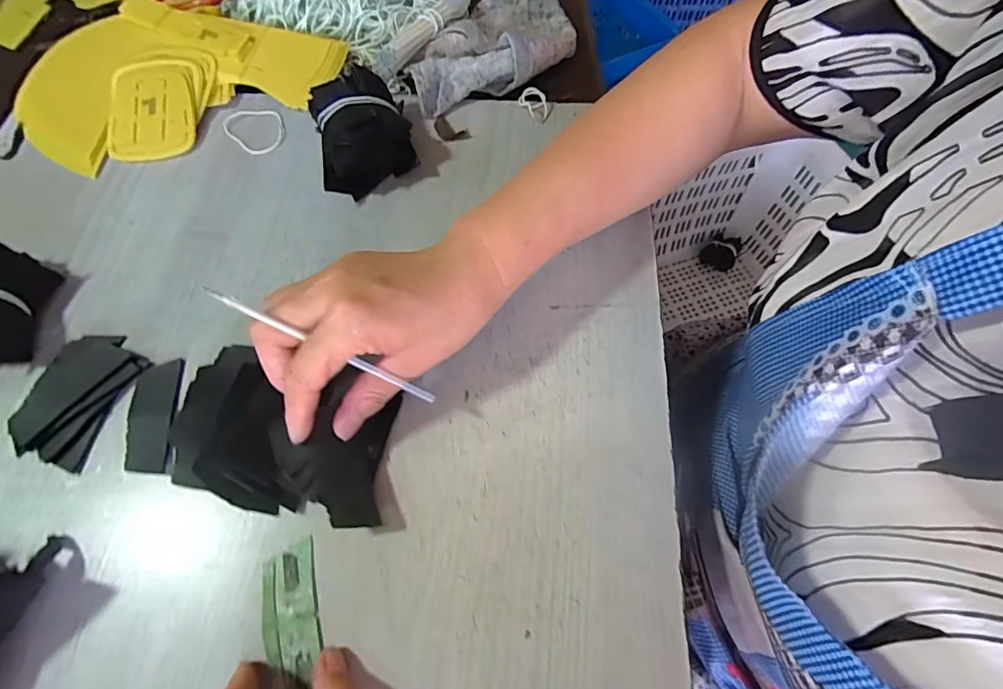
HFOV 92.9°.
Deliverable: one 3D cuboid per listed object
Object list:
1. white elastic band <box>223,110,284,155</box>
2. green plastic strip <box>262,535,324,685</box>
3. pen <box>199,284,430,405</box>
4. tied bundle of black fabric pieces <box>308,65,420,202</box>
[{"bbox_3d":[-0.212,-0.188,0.413,0.061,0.004,0.044,39,71,18],"label":"white elastic band"},{"bbox_3d":[-0.111,0.139,0.250,0.029,0.004,0.063,-14,65,-5],"label":"green plastic strip"},{"bbox_3d":[-0.092,0.002,0.252,0.128,0.005,0.005,29,65,-18],"label":"pen"},{"bbox_3d":[-0.108,-0.169,0.373,0.069,0.050,0.090,-14,64,-5],"label":"tied bundle of black fabric pieces"}]

